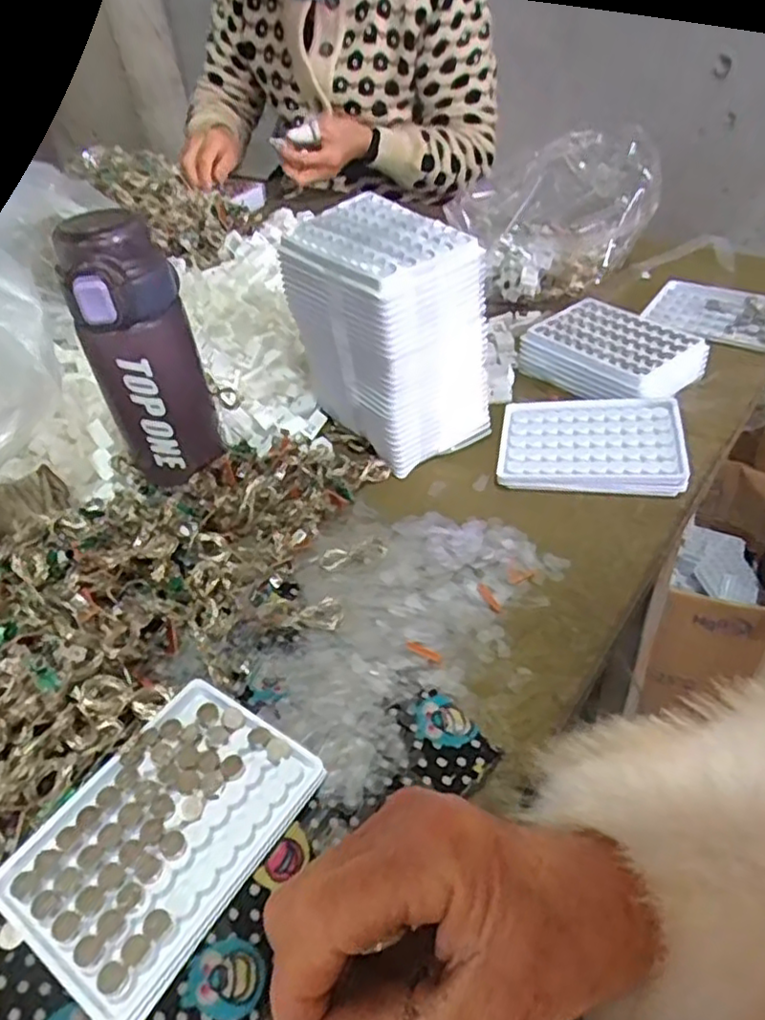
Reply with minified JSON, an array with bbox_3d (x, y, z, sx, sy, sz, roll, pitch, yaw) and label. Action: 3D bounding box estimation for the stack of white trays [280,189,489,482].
[{"bbox_3d":[0.006,-0.139,0.507,0.096,0.141,0.134,-30,50,-24],"label":"stack of white trays"}]

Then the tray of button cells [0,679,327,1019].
[{"bbox_3d":[-0.103,0.148,0.314,0.094,0.015,0.128,22,50,29],"label":"tray of button cells"}]

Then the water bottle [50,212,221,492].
[{"bbox_3d":[-0.161,-0.107,0.456,0.070,0.165,0.064,-18,46,-14],"label":"water bottle"}]

